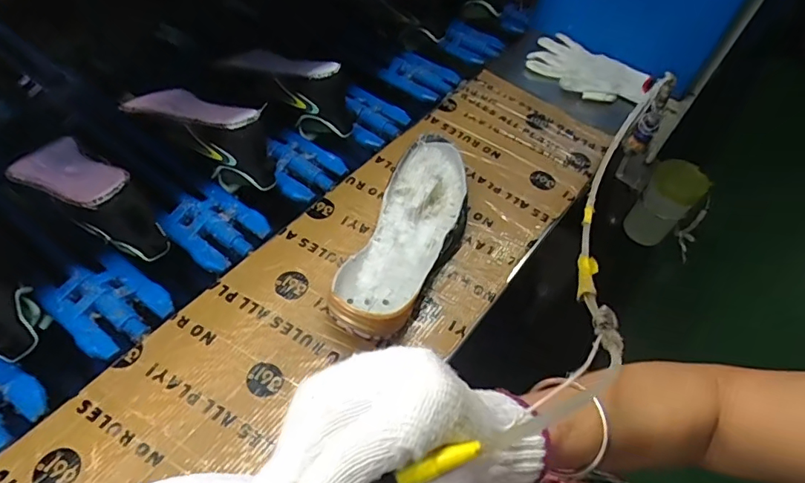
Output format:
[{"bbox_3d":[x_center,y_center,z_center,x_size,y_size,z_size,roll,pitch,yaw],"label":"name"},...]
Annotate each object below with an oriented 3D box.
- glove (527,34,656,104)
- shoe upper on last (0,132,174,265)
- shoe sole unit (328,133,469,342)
[{"bbox_3d":[0.292,-0.270,0.802,0.116,0.024,0.183,-35,60,-24],"label":"glove"},{"bbox_3d":[-0.346,-0.050,0.549,0.208,0.099,0.074,34,58,16],"label":"shoe upper on last"},{"bbox_3d":[0.007,-0.001,0.537,0.091,0.067,0.248,20,55,7],"label":"shoe sole unit"}]

